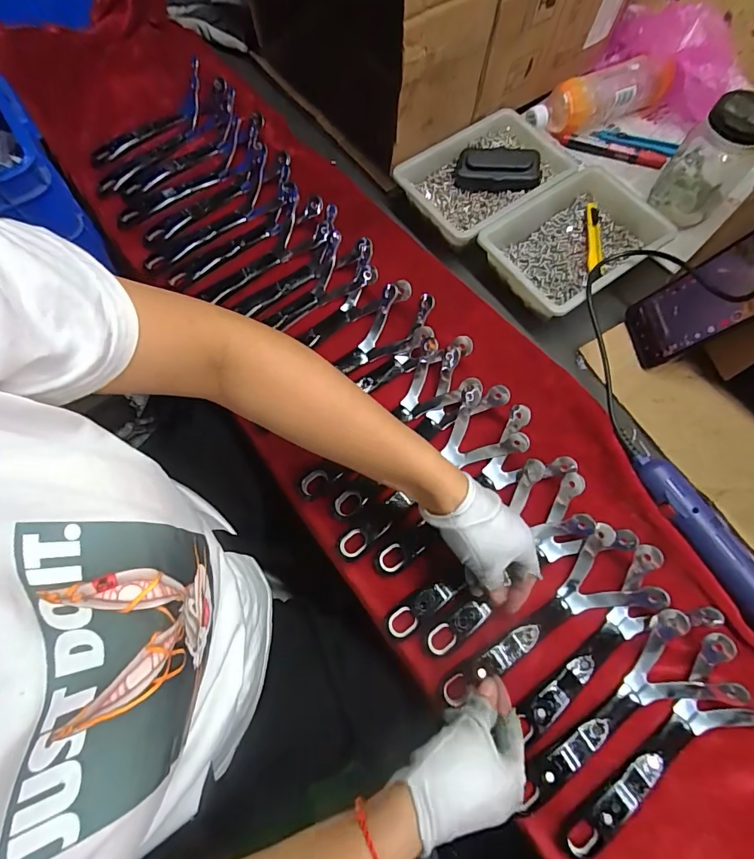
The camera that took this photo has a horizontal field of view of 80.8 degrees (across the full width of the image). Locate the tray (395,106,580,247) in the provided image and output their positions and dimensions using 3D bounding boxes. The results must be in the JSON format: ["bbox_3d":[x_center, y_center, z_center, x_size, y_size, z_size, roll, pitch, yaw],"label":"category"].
[{"bbox_3d":[0.150,-0.337,0.591,0.220,0.044,0.146,-36,73,-9],"label":"tray"}]

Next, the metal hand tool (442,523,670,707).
[{"bbox_3d":[0.156,0.185,0.417,0.218,0.030,0.082,-32,72,-7],"label":"metal hand tool"}]

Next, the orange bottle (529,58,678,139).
[{"bbox_3d":[0.312,-0.474,0.634,0.213,0.056,0.065,-26,72,-6],"label":"orange bottle"}]

